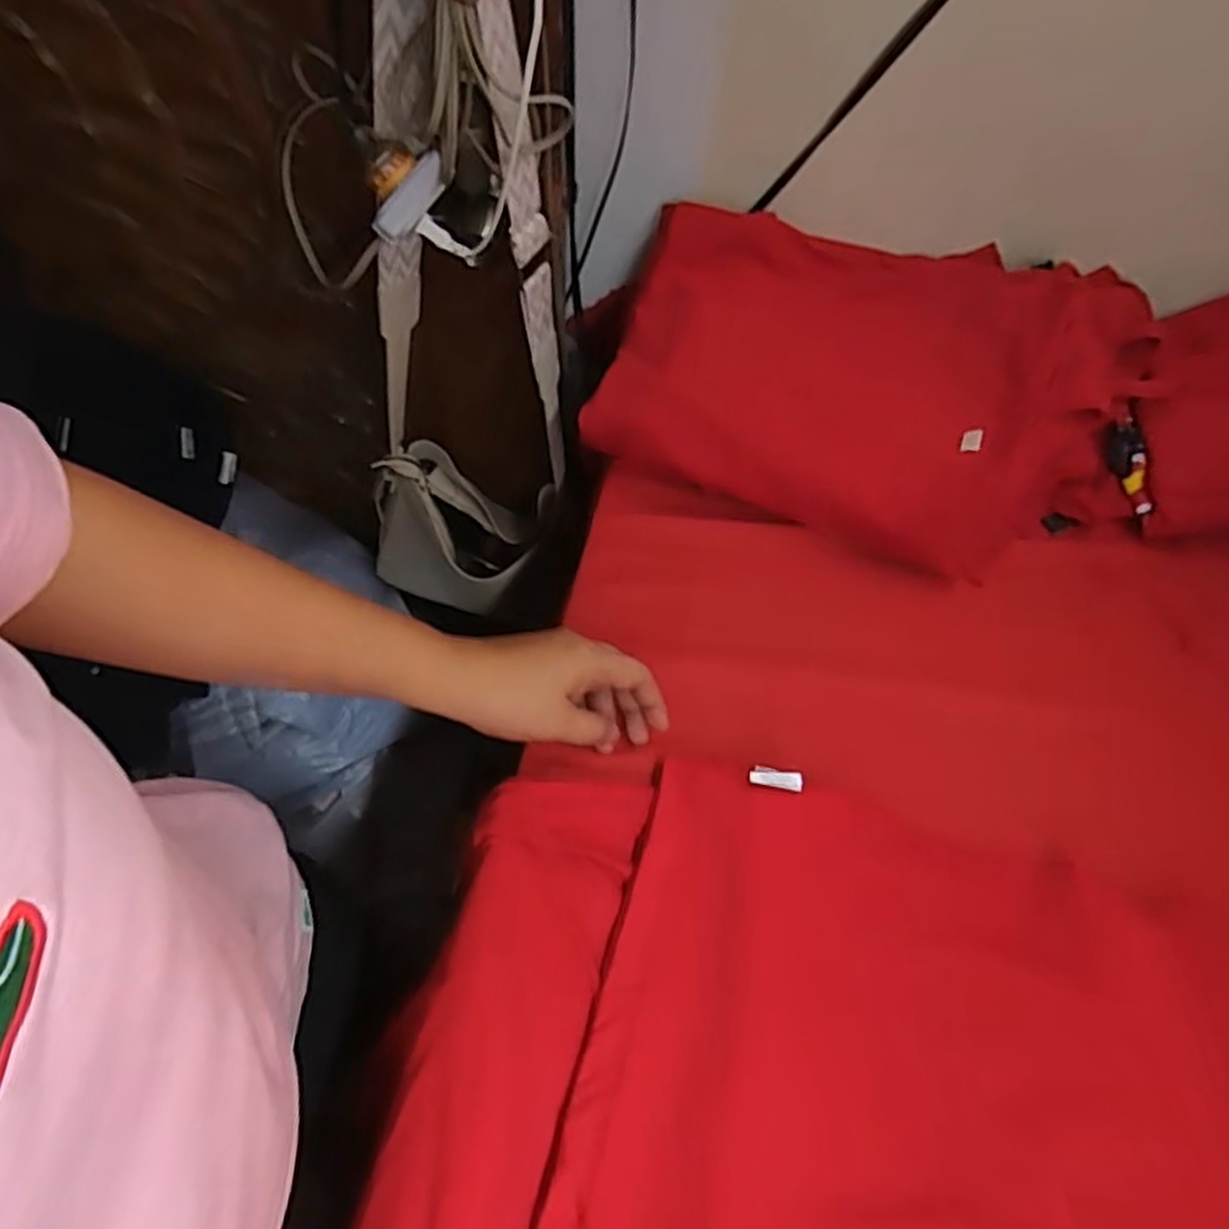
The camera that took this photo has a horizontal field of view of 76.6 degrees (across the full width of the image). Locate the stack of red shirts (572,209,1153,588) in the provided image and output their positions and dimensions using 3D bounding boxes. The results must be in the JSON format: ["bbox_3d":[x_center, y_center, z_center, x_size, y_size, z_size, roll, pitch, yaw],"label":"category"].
[{"bbox_3d":[0.204,-0.204,0.652,0.430,0.132,0.270,15,61,5],"label":"stack of red shirts"}]

